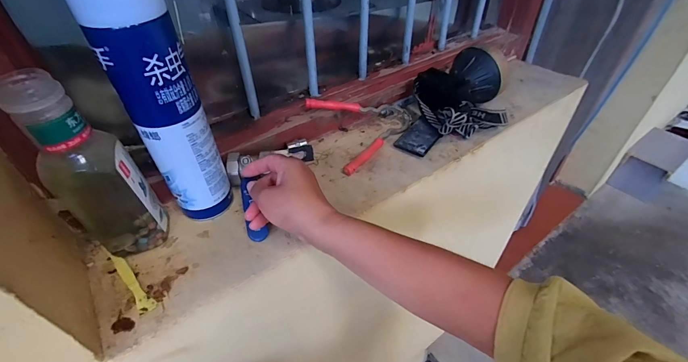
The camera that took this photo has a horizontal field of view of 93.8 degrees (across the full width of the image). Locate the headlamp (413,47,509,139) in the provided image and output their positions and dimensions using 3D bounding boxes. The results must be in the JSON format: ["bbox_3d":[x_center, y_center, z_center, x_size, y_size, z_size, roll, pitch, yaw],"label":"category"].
[{"bbox_3d":[0.193,-0.145,0.518,0.126,0.083,0.137,-11,44,-11],"label":"headlamp"}]

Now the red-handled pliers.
[{"bbox_3d":[0.037,-0.086,0.512,0.159,0.026,0.130,-20,69,-28],"label":"red-handled pliers"}]

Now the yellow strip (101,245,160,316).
[{"bbox_3d":[-0.232,0.101,0.341,0.115,0.005,0.015,30,51,29],"label":"yellow strip"}]

